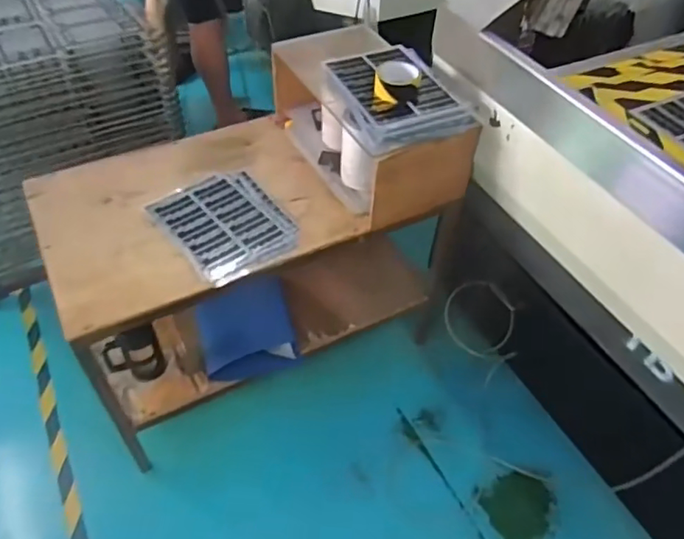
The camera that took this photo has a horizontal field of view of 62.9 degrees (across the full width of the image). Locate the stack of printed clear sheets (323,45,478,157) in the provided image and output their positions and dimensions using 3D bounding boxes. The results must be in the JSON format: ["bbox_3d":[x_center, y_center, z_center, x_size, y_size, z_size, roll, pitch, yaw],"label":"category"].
[{"bbox_3d":[0.112,-0.370,1.180,0.249,0.078,0.292,-19,53,-17],"label":"stack of printed clear sheets"}]

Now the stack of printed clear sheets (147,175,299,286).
[{"bbox_3d":[-0.252,-0.104,1.212,0.239,0.023,0.284,-28,56,-24],"label":"stack of printed clear sheets"}]

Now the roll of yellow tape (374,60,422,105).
[{"bbox_3d":[0.112,-0.373,1.123,0.090,0.053,0.089,1,49,-1],"label":"roll of yellow tape"}]

